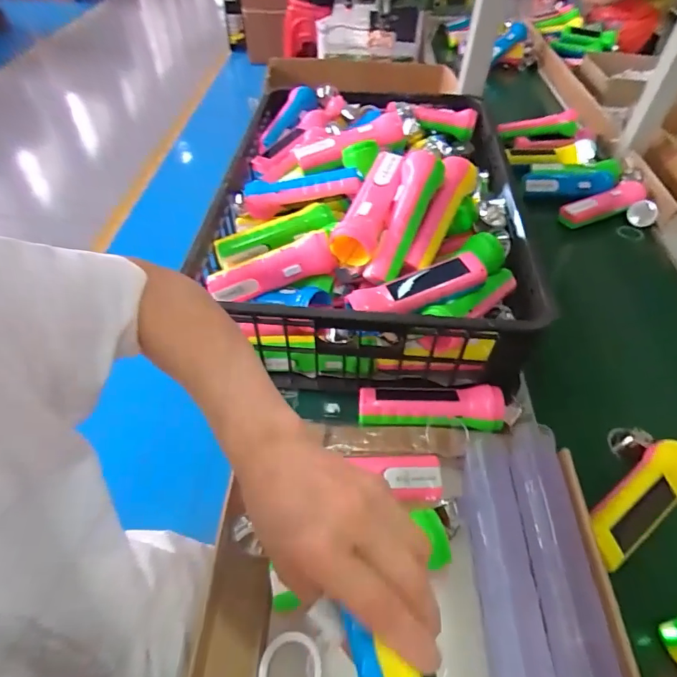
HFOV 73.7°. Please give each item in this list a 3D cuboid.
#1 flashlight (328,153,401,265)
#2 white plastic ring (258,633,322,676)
[{"bbox_3d":[0.038,-0.161,0.538,0.052,0.043,0.154,17,69,13],"label":"flashlight"},{"bbox_3d":[-0.038,0.260,0.352,0.049,0.005,0.051,-8,45,8],"label":"white plastic ring"}]

